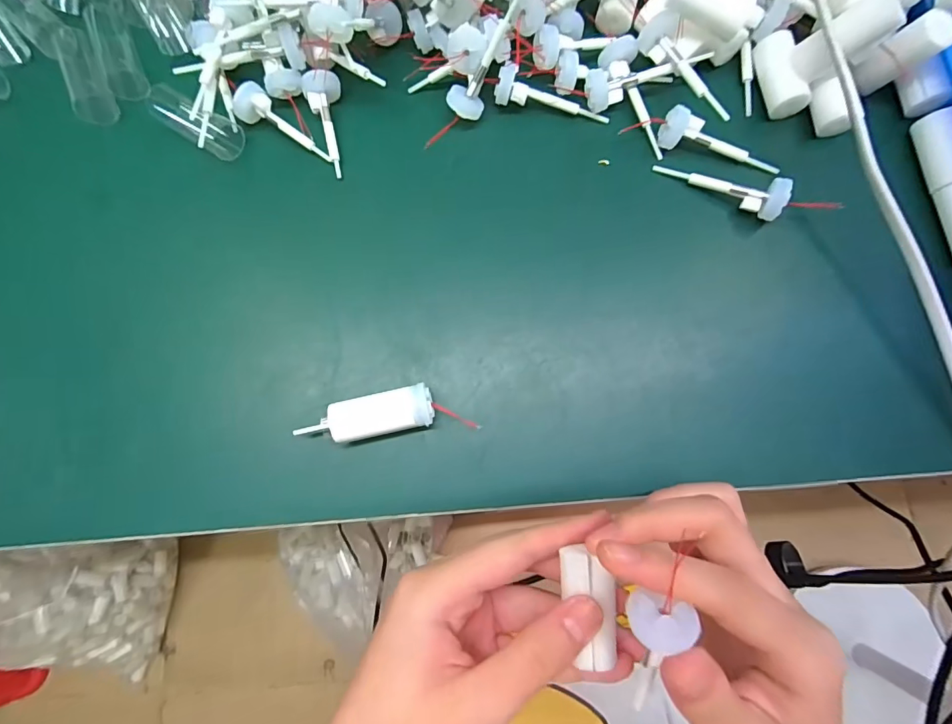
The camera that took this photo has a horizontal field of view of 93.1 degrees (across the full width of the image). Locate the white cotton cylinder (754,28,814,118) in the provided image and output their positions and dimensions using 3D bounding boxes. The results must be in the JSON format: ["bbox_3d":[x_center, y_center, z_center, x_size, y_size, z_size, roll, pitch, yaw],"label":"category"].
[{"bbox_3d":[0.167,-0.158,0.249,0.019,0.017,0.043,-11,80,0],"label":"white cotton cylinder"}]

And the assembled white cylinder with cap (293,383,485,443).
[{"bbox_3d":[-0.043,0.025,0.224,0.080,0.019,0.022,-7,80,0],"label":"assembled white cylinder with cap"}]

